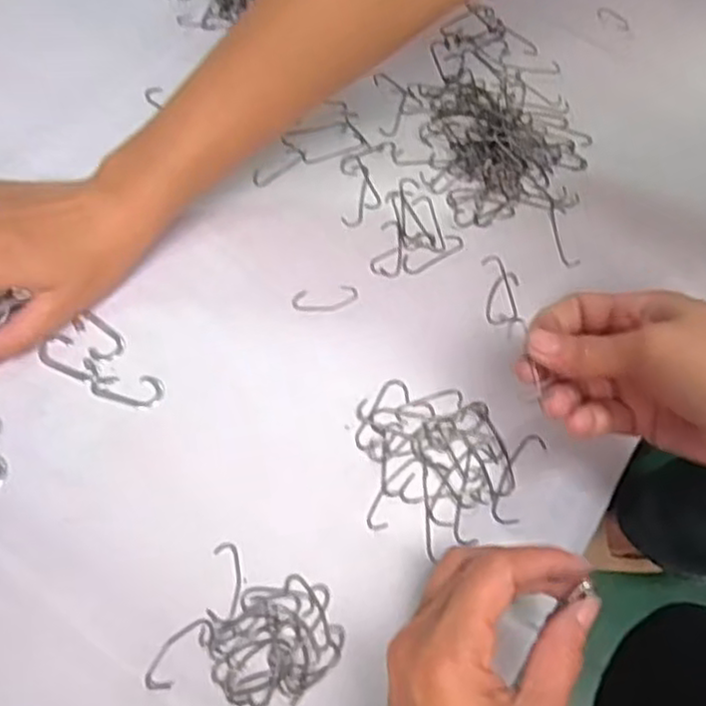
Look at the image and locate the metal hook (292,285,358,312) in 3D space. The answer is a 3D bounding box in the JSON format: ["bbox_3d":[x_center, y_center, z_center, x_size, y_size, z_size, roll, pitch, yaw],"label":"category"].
[{"bbox_3d":[-0.015,-0.031,0.408,0.037,0.004,0.015,-10,65,-8],"label":"metal hook"}]

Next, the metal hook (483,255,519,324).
[{"bbox_3d":[0.087,-0.038,0.417,0.019,0.004,0.046,2,63,-3],"label":"metal hook"}]

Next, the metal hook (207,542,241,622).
[{"bbox_3d":[-0.059,0.106,0.335,0.014,0.004,0.035,3,63,-2],"label":"metal hook"}]

